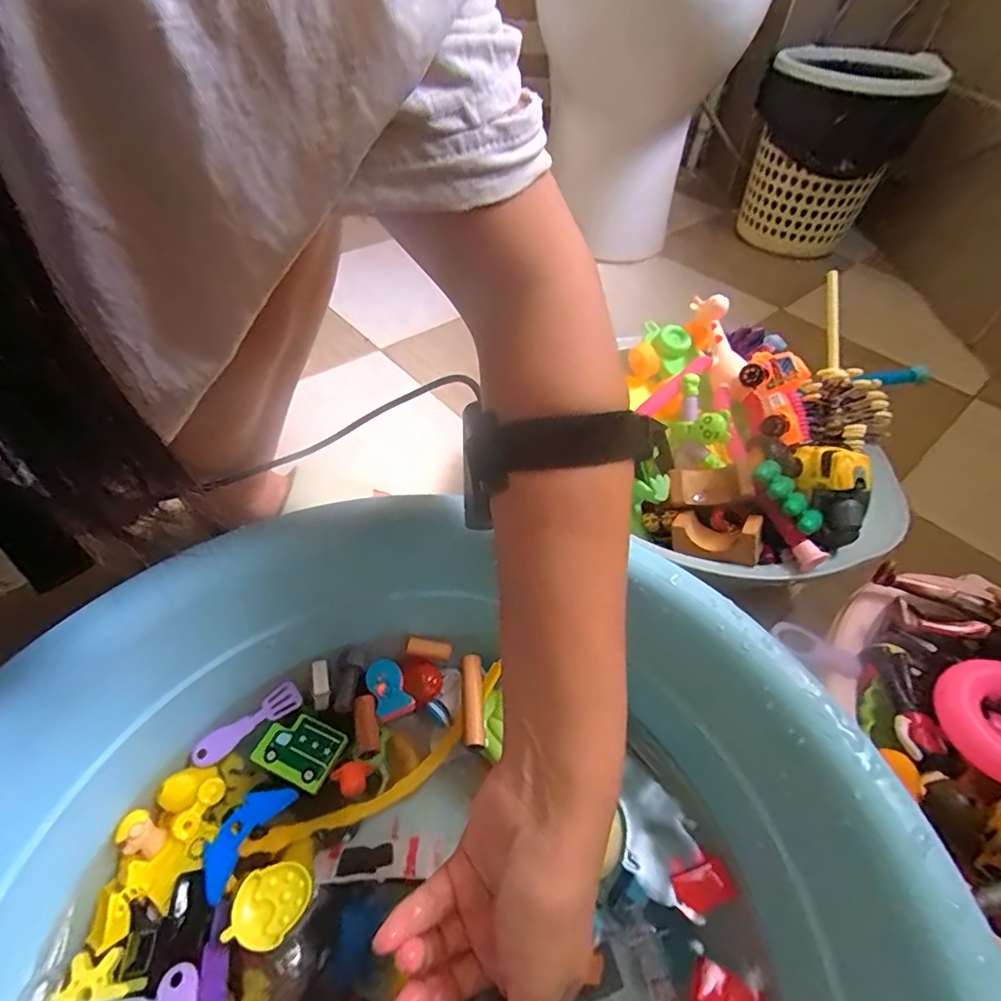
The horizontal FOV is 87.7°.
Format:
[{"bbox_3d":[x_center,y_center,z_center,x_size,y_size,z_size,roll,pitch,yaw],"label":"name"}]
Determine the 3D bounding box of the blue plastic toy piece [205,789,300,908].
[{"bbox_3d":[-0.146,0.189,0.295,0.023,0.009,0.059,22,50,16],"label":"blue plastic toy piece"}]

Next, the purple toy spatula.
[{"bbox_3d":[-0.160,0.142,0.330,0.067,0.008,0.018,-34,58,-29],"label":"purple toy spatula"}]

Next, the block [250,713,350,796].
[{"bbox_3d":[-0.124,0.153,0.321,0.048,0.004,0.036,20,50,14],"label":"block"}]

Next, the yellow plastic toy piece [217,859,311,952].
[{"bbox_3d":[-0.119,0.209,0.271,0.034,0.014,0.037,2,48,-2],"label":"yellow plastic toy piece"}]

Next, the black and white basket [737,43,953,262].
[{"bbox_3d":[0.570,-0.612,0.942,0.251,0.297,0.255,20,50,15],"label":"black and white basket"}]

